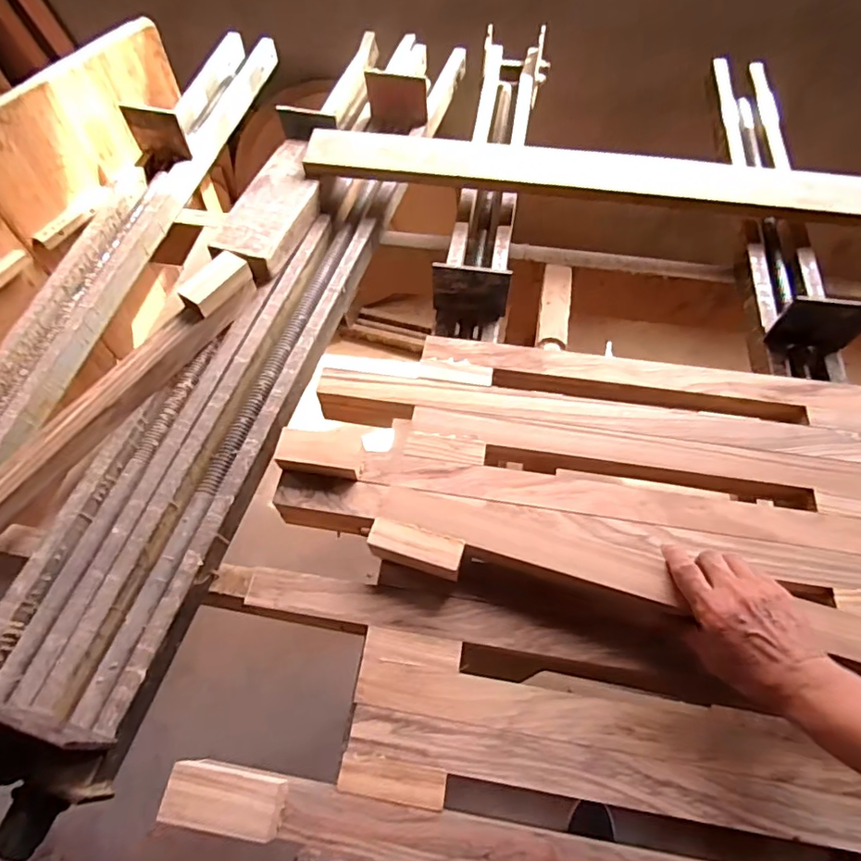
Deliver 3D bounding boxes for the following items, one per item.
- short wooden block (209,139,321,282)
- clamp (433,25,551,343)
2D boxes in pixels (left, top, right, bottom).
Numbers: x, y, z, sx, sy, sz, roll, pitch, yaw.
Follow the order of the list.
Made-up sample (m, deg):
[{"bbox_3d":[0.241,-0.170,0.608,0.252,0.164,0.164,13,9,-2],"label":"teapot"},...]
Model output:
[{"bbox_3d":[-0.267,-0.380,0.921,0.119,0.050,0.295,15,61,10],"label":"short wooden block"},{"bbox_3d":[0.122,-0.517,1.005,0.137,0.119,0.836,9,60,7],"label":"clamp"}]

